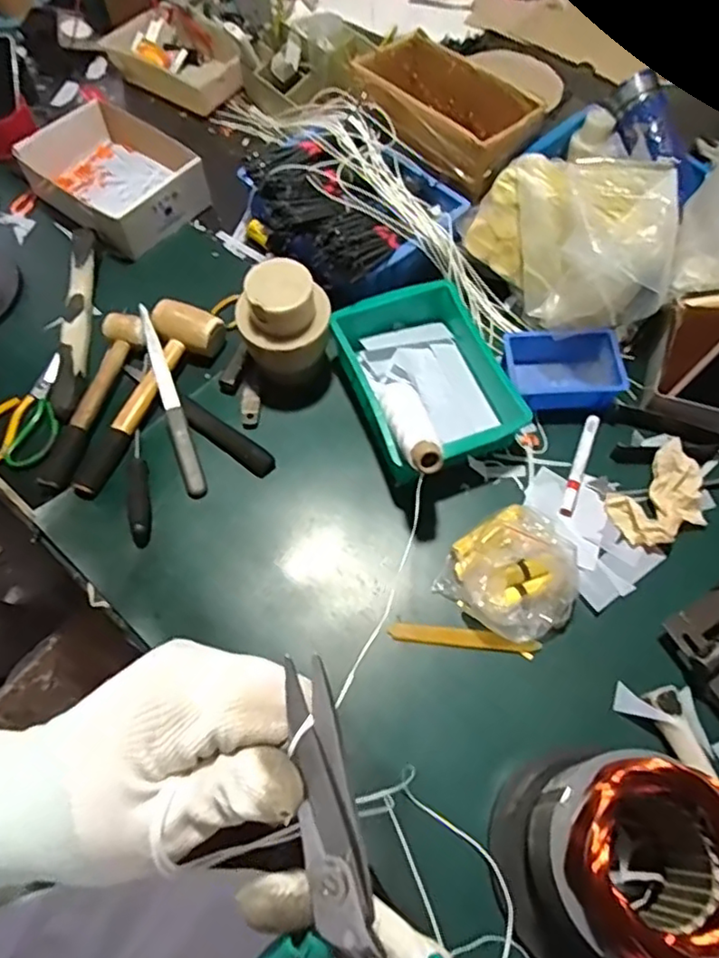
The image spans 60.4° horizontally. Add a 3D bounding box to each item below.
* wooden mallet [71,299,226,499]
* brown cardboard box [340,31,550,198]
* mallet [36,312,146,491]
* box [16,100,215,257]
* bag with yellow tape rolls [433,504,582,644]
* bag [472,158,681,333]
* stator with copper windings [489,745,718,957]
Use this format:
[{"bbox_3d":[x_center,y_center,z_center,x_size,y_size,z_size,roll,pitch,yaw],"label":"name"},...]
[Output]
[{"bbox_3d":[-0.288,-0.110,0.801,0.087,0.052,0.288,25,66,11],"label":"wooden mallet"},{"bbox_3d":[0.121,-0.555,0.924,0.285,0.079,0.143,41,70,17],"label":"brown cardboard box"},{"bbox_3d":[-0.350,-0.105,0.807,0.069,0.041,0.254,12,65,5],"label":"mallet"},{"bbox_3d":[-0.373,-0.468,0.953,0.225,0.077,0.193,41,70,17],"label":"box"},{"bbox_3d":[0.180,0.103,0.692,0.147,0.070,0.142,-40,71,-18],"label":"bag with yellow tape rolls"},{"bbox_3d":[0.264,-0.305,0.782,0.253,0.148,0.151,26,67,11],"label":"bag"},{"bbox_3d":[0.213,0.320,0.513,0.158,0.181,0.151,0,64,-1],"label":"stator with copper windings"}]

